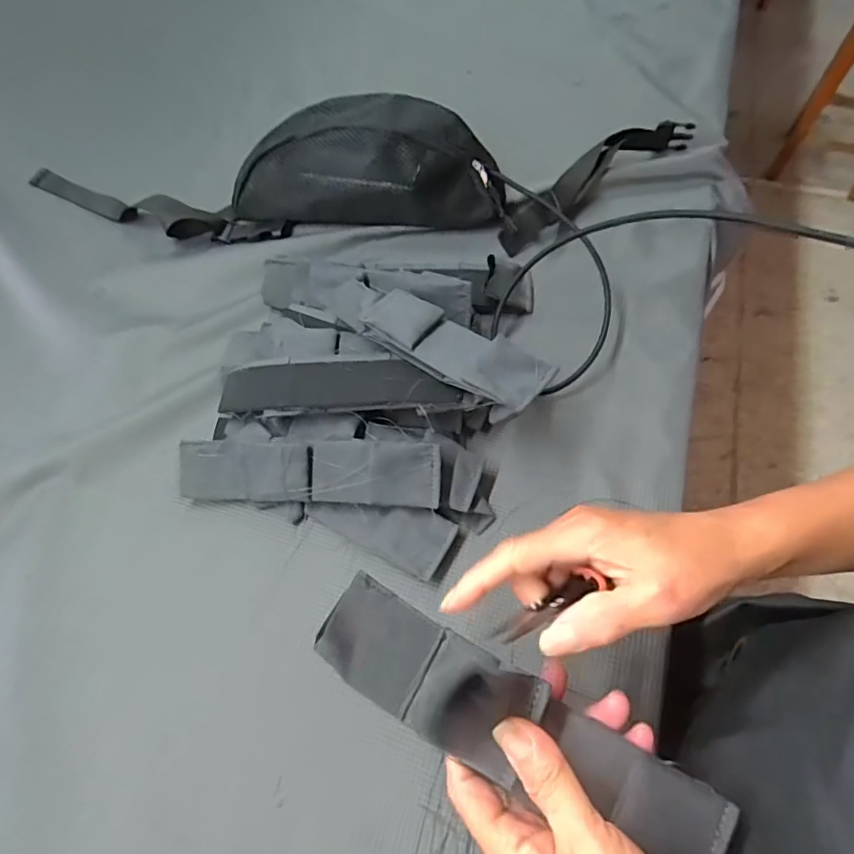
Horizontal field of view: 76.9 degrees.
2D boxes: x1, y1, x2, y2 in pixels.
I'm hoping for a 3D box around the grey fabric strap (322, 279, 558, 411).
[{"bbox_3d":[-0.002,-0.071,0.406,0.201,0.034,0.049,35,68,21],"label":"grey fabric strap"}]

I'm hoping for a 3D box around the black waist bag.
[{"bbox_3d":[-0.090,-0.270,0.555,0.729,0.079,0.166,1,60,4],"label":"black waist bag"}]

